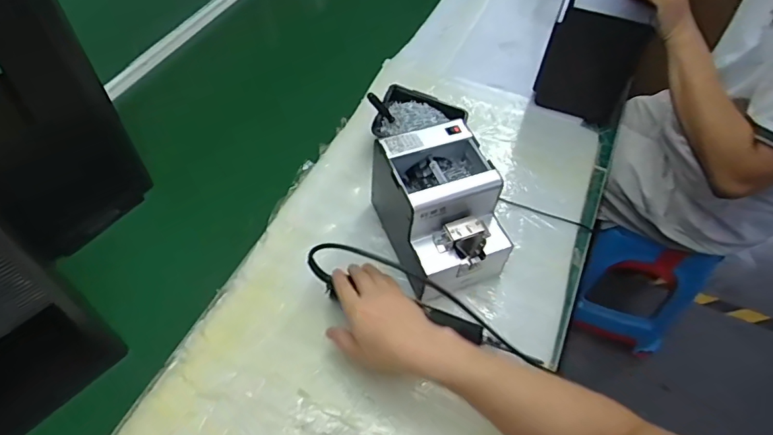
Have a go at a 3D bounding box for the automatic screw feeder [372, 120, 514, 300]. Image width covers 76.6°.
[{"bbox_3d":[0.073,-0.010,0.658,0.129,0.146,0.179,-17,56,-14],"label":"automatic screw feeder"}]

